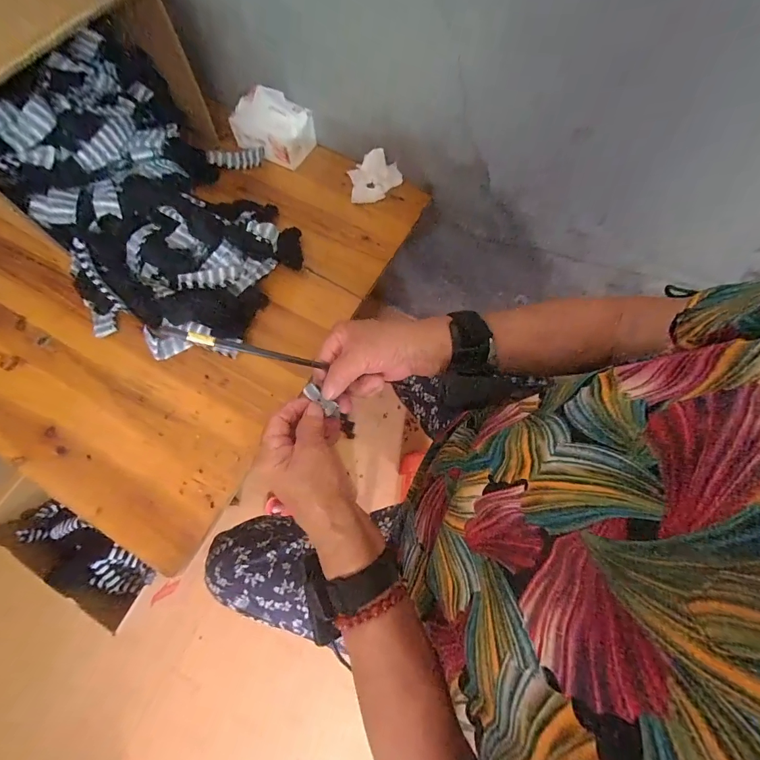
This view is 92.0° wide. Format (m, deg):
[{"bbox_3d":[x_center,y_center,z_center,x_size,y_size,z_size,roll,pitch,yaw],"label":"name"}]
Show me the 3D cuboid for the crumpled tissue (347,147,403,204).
[{"bbox_3d":[-0.008,-0.383,0.686,0.101,0.052,0.081,0,71,-2],"label":"crumpled tissue"}]

